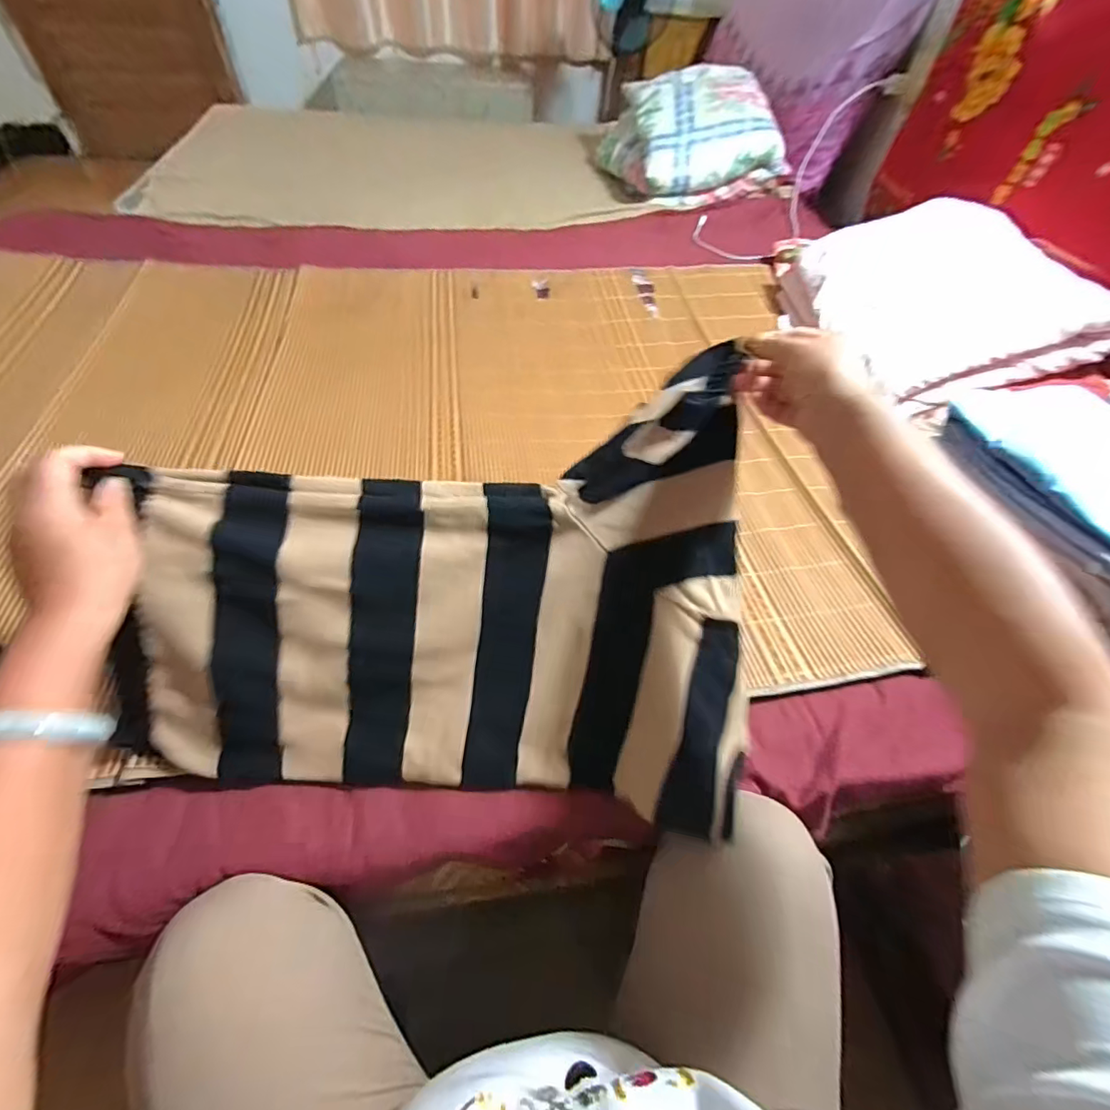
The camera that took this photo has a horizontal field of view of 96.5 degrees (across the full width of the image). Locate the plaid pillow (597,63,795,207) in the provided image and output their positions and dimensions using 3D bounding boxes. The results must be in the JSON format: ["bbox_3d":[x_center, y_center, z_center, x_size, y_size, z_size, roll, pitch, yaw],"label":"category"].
[{"bbox_3d":[0.395,-1.135,1.337,0.423,0.213,0.375,-18,57,-16],"label":"plaid pillow"}]

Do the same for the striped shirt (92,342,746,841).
[{"bbox_3d":[-0.074,0.014,0.445,0.501,0.221,0.326,8,52,0],"label":"striped shirt"}]

